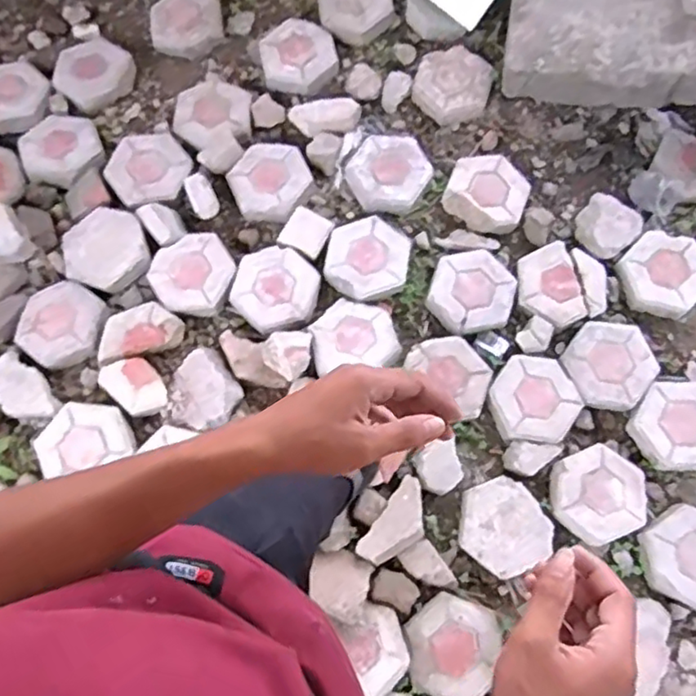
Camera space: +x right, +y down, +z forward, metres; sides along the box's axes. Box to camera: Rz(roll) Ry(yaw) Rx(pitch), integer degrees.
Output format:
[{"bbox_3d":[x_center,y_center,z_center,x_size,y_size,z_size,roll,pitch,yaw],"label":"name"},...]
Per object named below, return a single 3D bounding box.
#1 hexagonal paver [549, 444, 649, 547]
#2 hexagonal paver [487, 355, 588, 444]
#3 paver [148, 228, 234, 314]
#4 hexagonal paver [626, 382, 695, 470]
[{"bbox_3d":[0.560,0.327,1.436,0.221,0.065,0.204,-29,75,-7],"label":"hexagonal paver"},{"bbox_3d":[0.430,0.120,1.498,0.202,0.036,0.215,-22,74,-7],"label":"hexagonal paver"},{"bbox_3d":[-0.377,-0.176,1.564,0.203,0.046,0.200,-32,75,-10],"label":"paver"},{"bbox_3d":[0.759,0.175,1.469,0.203,0.052,0.220,25,74,8],"label":"hexagonal paver"}]

